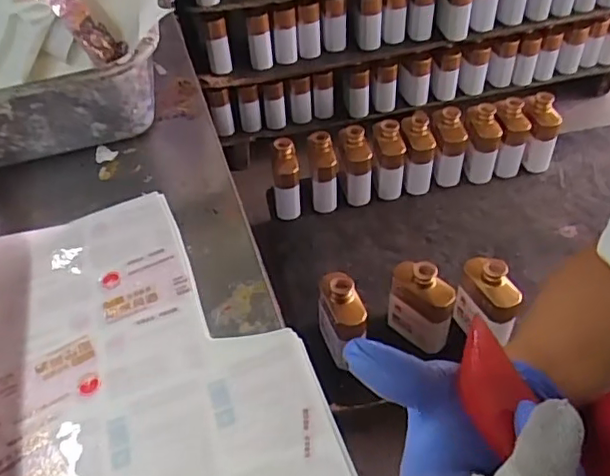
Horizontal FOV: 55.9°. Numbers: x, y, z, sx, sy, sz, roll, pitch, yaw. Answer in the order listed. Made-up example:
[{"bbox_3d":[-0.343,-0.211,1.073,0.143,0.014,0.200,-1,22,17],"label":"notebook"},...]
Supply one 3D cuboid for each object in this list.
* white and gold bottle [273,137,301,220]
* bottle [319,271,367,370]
[{"bbox_3d":[-0.039,-0.119,1.215,0.057,0.180,0.045,0,25,6],"label":"white and gold bottle"},{"bbox_3d":[0.062,0.134,0.966,0.056,0.143,0.106,-16,48,-12],"label":"bottle"}]

